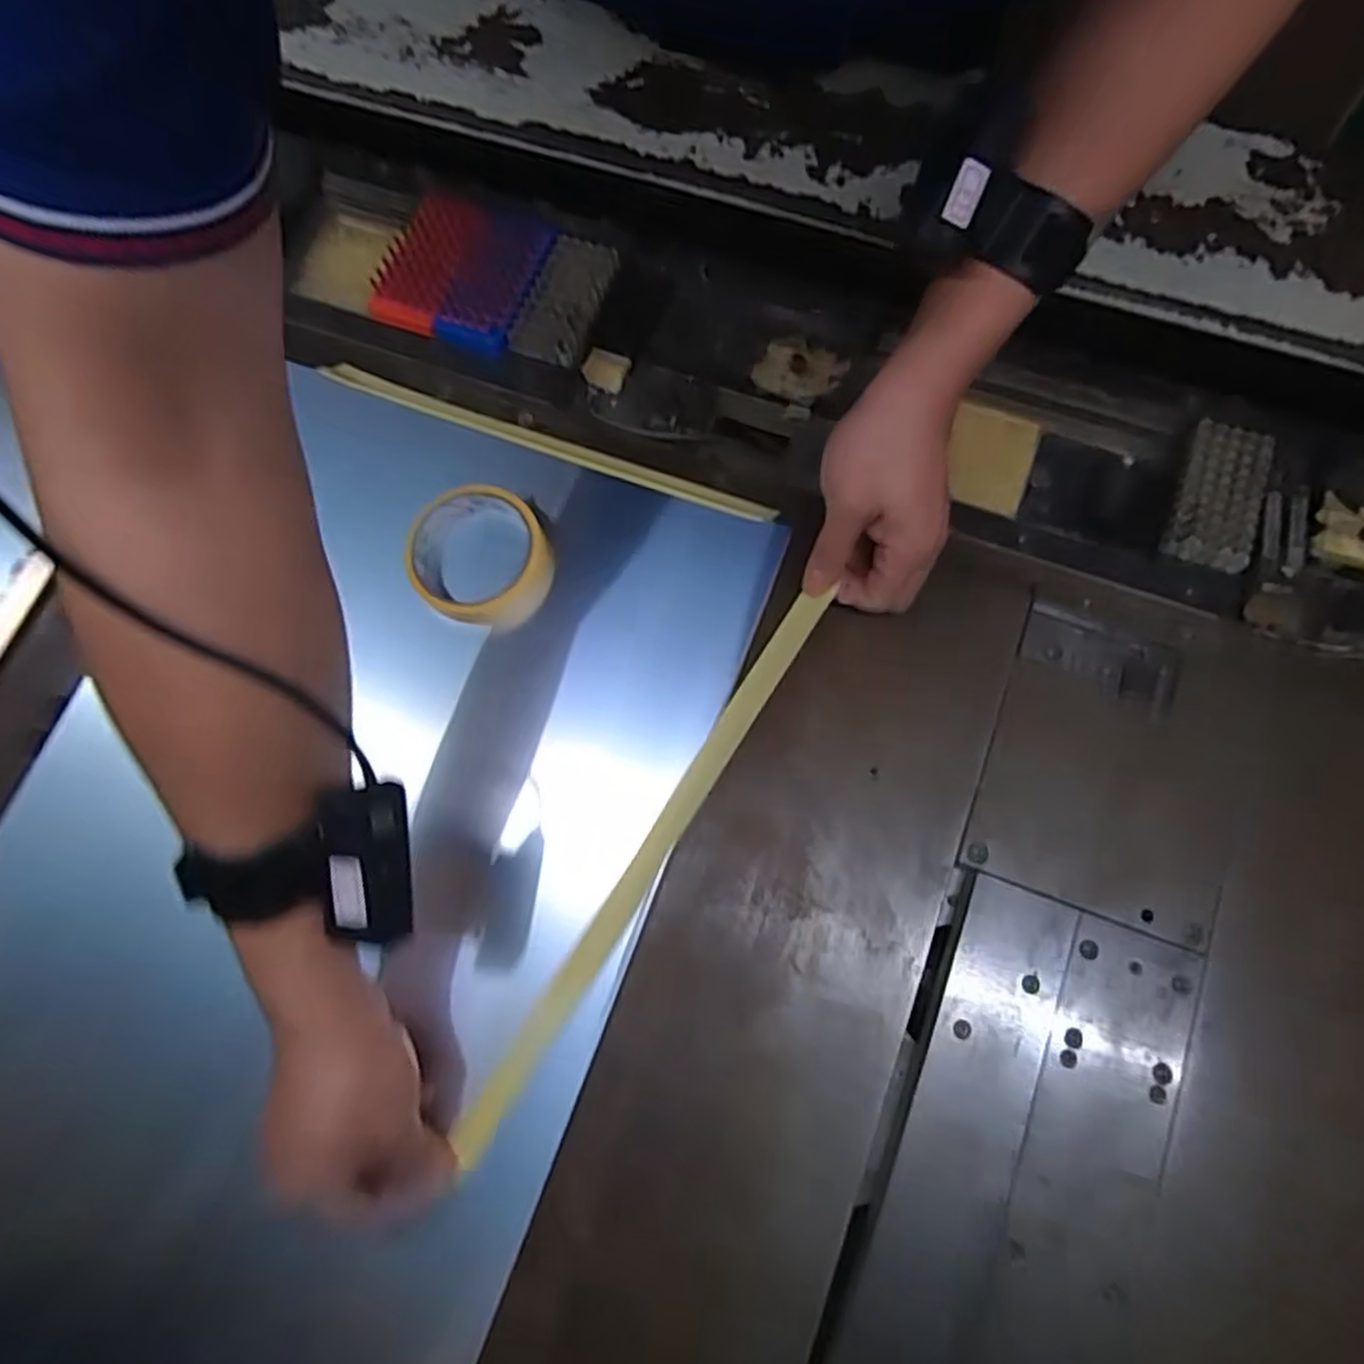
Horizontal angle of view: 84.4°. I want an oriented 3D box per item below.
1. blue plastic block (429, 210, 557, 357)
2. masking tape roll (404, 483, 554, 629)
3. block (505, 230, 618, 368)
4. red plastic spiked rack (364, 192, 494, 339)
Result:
[{"bbox_3d":[-0.140,-0.298,0.562,0.055,0.012,0.114,19,77,6],"label":"blue plastic block"},{"bbox_3d":[-0.135,-0.084,0.510,0.091,0.044,0.083,0,76,2],"label":"masking tape roll"},{"bbox_3d":[-0.087,-0.283,0.557,0.050,0.014,0.102,19,77,6],"label":"block"},{"bbox_3d":[-0.187,-0.318,0.561,0.057,0.023,0.125,14,77,5],"label":"red plastic spiked rack"}]

